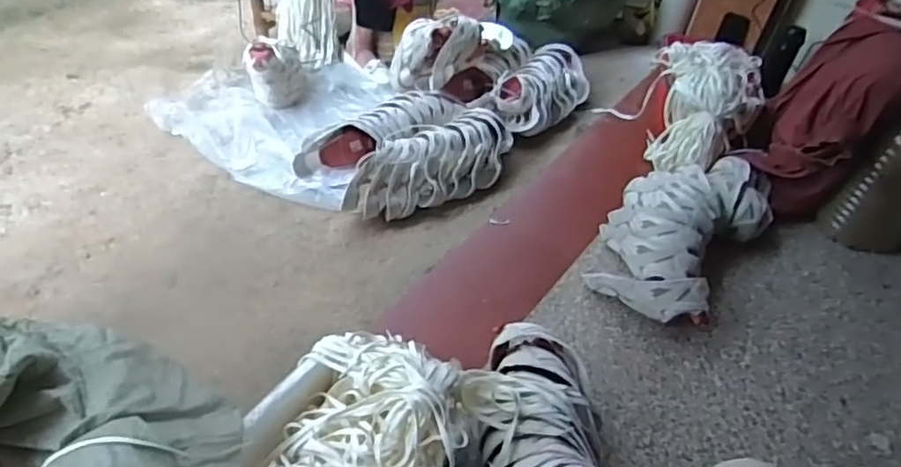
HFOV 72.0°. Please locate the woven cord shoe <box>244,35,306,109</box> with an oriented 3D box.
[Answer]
[{"bbox_3d":[-0.500,-0.462,1.788,0.167,0.178,0.127,-6,47,-13],"label":"woven cord shoe"}]

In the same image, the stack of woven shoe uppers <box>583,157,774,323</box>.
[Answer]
[{"bbox_3d":[0.512,-0.030,1.360,0.284,0.127,0.575,33,51,24],"label":"stack of woven shoe uppers"}]

